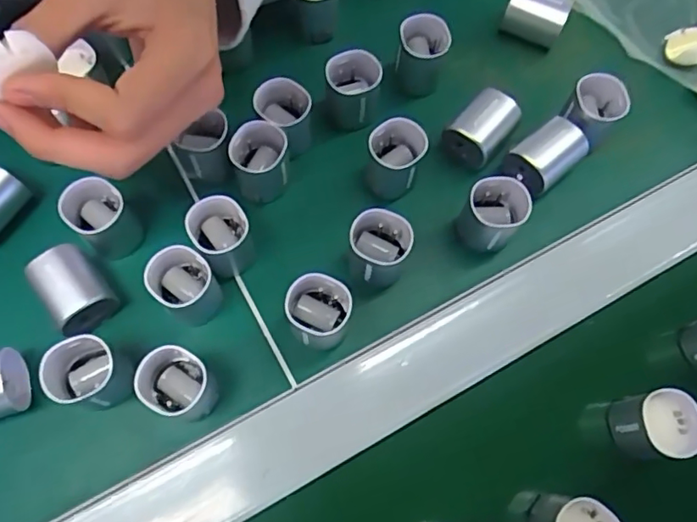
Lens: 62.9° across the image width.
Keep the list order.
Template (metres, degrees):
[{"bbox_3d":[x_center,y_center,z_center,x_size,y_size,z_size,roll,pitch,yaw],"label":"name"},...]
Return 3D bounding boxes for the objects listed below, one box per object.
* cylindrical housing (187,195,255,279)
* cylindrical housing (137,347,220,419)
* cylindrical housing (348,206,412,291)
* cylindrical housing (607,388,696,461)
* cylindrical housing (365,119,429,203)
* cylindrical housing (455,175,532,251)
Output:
[{"bbox_3d":[-0.065,-0.013,0.293,0.029,0.033,0.031,0,71,0],"label":"cylindrical housing"},{"bbox_3d":[-0.081,0.057,0.266,0.035,0.032,0.029,20,73,7],"label":"cylindrical housing"},{"bbox_3d":[0.016,-0.004,0.294,0.030,0.037,0.032,0,71,0],"label":"cylindrical housing"},{"bbox_3d":[0.148,0.081,0.278,0.028,0.037,0.031,-13,72,-4],"label":"cylindrical housing"},{"bbox_3d":[0.026,-0.055,0.308,0.030,0.030,0.034,5,71,2],"label":"cylindrical housing"},{"bbox_3d":[0.076,-0.024,0.300,0.030,0.035,0.027,30,74,10],"label":"cylindrical housing"}]

